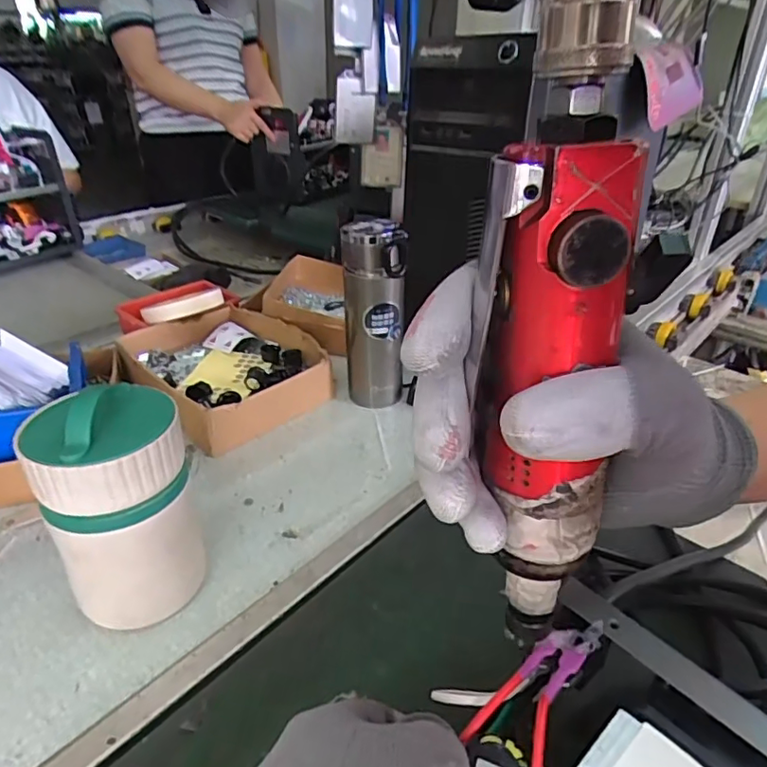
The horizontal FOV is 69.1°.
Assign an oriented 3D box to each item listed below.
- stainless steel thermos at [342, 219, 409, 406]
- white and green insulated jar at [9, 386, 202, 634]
[{"bbox_3d":[-0.009,-0.069,0.609,0.067,0.211,0.057,2,31,1],"label":"stainless steel thermos"},{"bbox_3d":[-0.177,0.089,0.386,0.087,0.165,0.078,-16,35,-26],"label":"white and green insulated jar"}]

